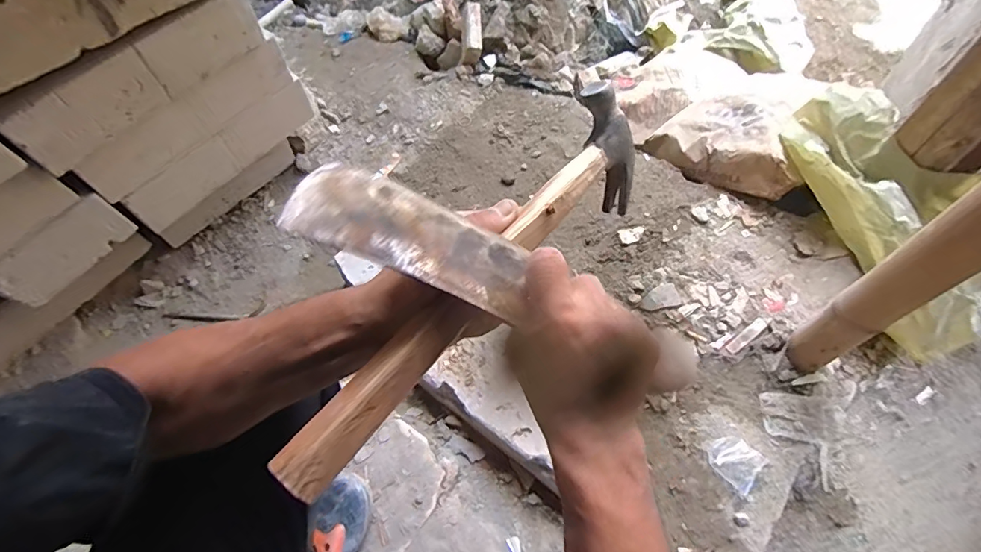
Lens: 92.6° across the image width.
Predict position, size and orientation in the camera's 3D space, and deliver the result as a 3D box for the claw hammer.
[{"bbox_3d":[-0.001,-0.003,0.321,0.055,0.069,0.346,35,66,19],"label":"claw hammer"}]

